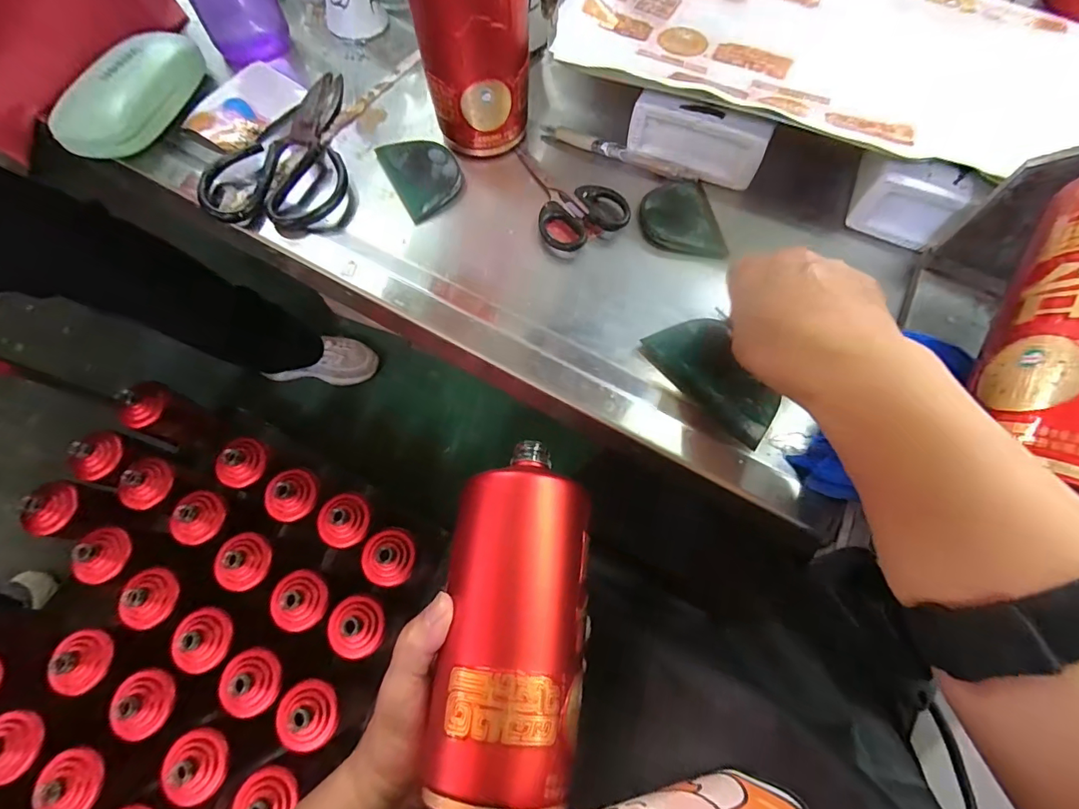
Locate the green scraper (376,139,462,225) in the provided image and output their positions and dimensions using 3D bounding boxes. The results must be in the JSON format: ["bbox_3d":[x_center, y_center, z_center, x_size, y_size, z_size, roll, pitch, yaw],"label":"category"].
[{"bbox_3d":[-0.097,-0.195,0.390,0.054,0.009,0.086,-26,70,-9],"label":"green scraper"}]

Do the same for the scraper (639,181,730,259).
[{"bbox_3d":[0.111,-0.145,0.369,0.058,0.009,0.076,-7,68,-2],"label":"scraper"}]

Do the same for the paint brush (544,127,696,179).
[{"bbox_3d":[0.066,-0.212,0.395,0.136,0.014,0.012,25,71,10],"label":"paint brush"}]

